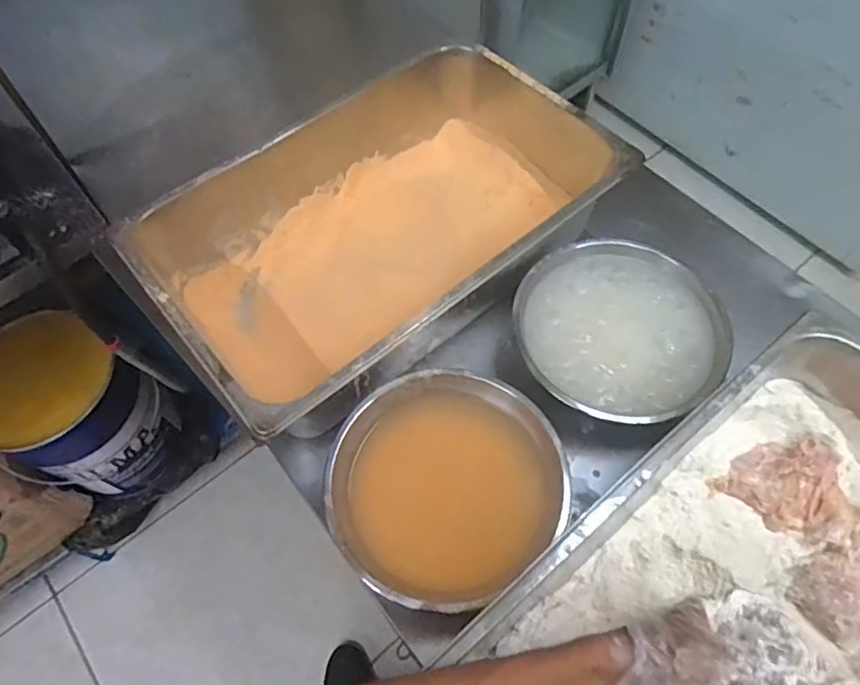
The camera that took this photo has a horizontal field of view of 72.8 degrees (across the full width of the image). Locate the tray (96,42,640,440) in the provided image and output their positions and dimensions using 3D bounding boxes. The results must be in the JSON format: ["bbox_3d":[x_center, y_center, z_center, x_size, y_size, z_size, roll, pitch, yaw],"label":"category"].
[{"bbox_3d":[-0.052,-0.141,0.706,0.520,0.136,0.323,-37,66,-17],"label":"tray"}]

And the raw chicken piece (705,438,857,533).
[{"bbox_3d":[0.347,0.141,0.583,0.118,0.038,0.085,-1,61,2],"label":"raw chicken piece"}]

